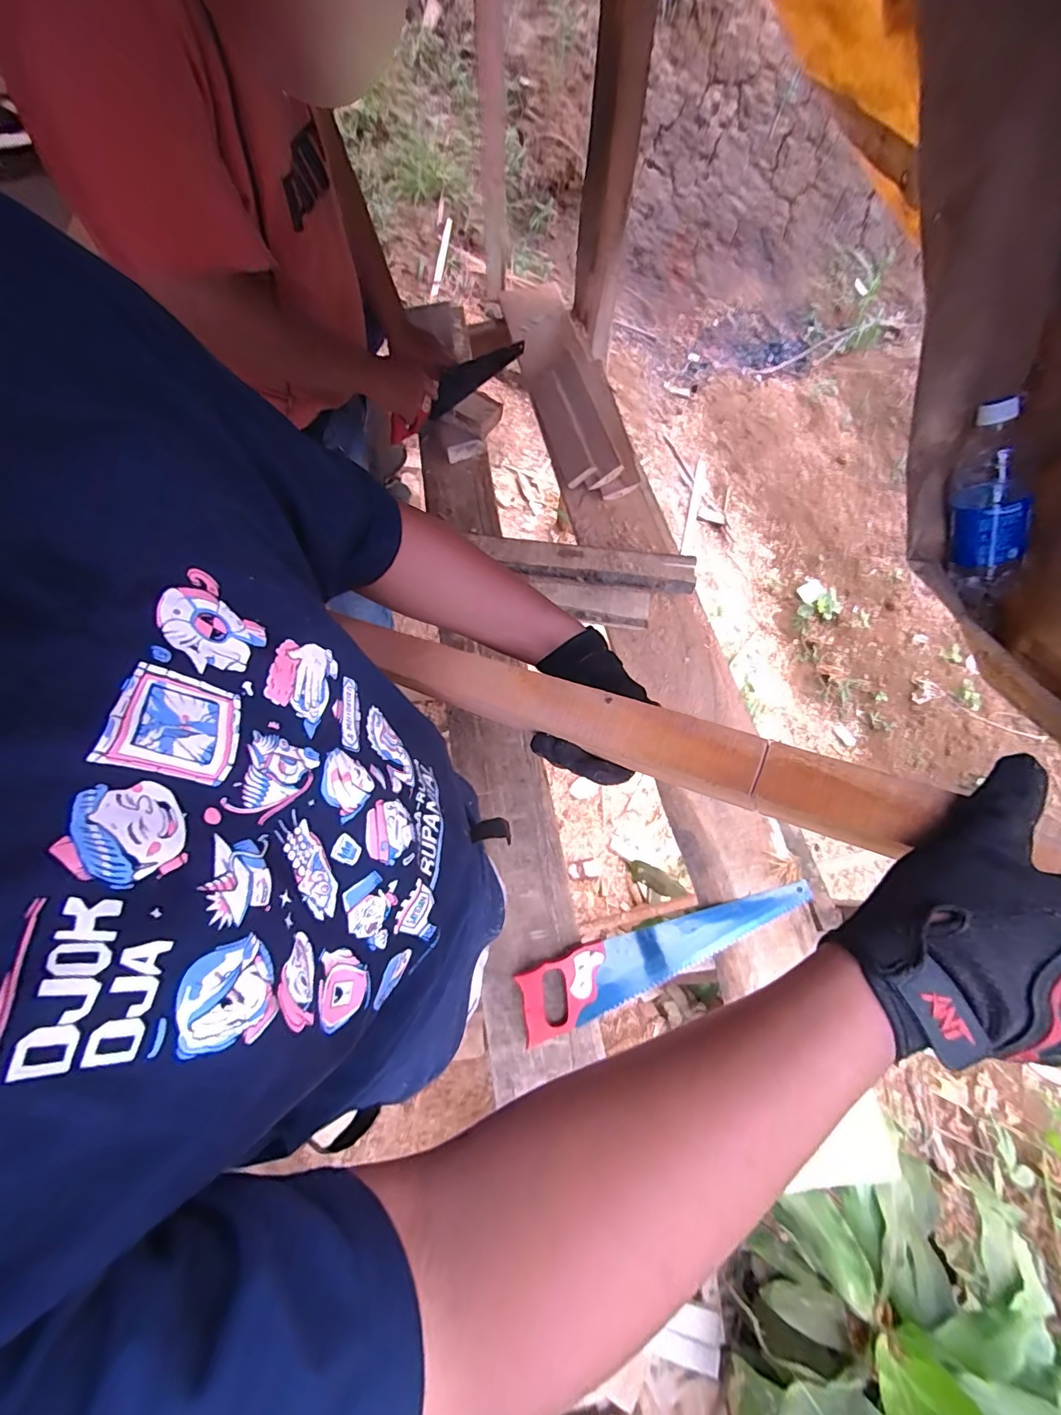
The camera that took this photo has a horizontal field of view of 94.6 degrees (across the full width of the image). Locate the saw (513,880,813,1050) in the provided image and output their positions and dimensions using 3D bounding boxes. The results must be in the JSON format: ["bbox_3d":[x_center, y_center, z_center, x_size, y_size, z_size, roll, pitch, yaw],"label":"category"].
[{"bbox_3d":[0.204,0.350,0.713,0.462,0.044,0.091,-18,66,-8],"label":"saw"}]

